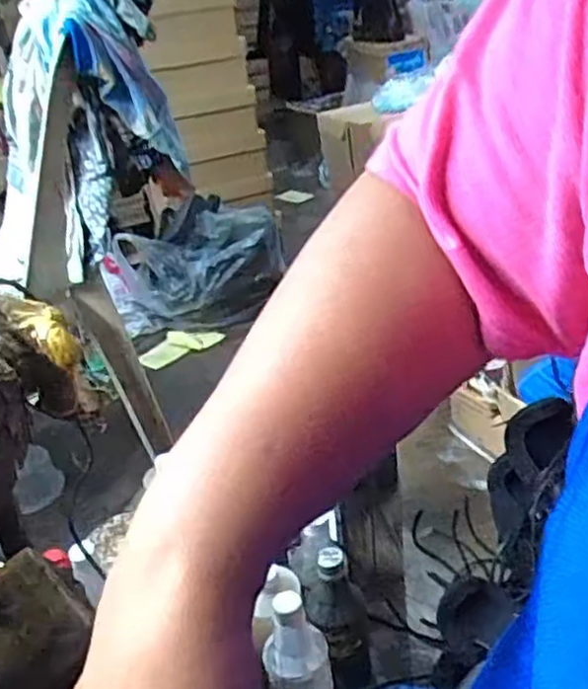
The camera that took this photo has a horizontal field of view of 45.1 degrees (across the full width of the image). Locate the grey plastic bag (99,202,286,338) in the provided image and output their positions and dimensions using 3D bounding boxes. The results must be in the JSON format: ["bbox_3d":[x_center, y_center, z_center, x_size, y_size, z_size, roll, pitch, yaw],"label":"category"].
[{"bbox_3d":[-0.232,-0.191,1.741,0.441,0.220,0.263,-22,32,-27],"label":"grey plastic bag"}]

